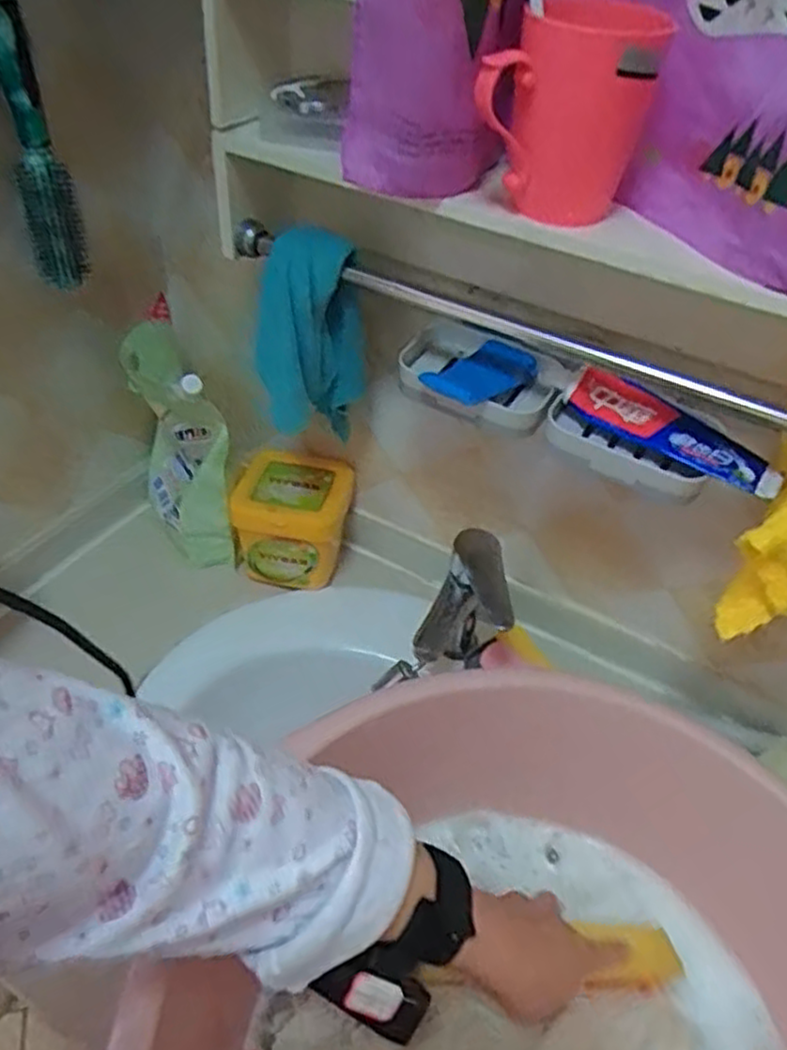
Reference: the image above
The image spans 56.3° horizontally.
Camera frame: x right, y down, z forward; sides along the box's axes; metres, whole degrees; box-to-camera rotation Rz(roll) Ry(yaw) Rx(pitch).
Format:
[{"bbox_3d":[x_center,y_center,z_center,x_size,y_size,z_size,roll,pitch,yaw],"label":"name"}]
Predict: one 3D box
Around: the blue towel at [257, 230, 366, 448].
[{"bbox_3d":[-0.070,-0.157,0.638,0.092,0.182,0.074,4,44,-3],"label":"blue towel"}]

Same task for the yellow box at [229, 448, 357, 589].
[{"bbox_3d":[-0.115,-0.005,0.842,0.119,0.105,0.107,12,44,5],"label":"yellow box"}]

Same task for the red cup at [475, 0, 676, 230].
[{"bbox_3d":[0.102,-0.243,0.441,0.089,0.113,0.070,18,45,11],"label":"red cup"}]

